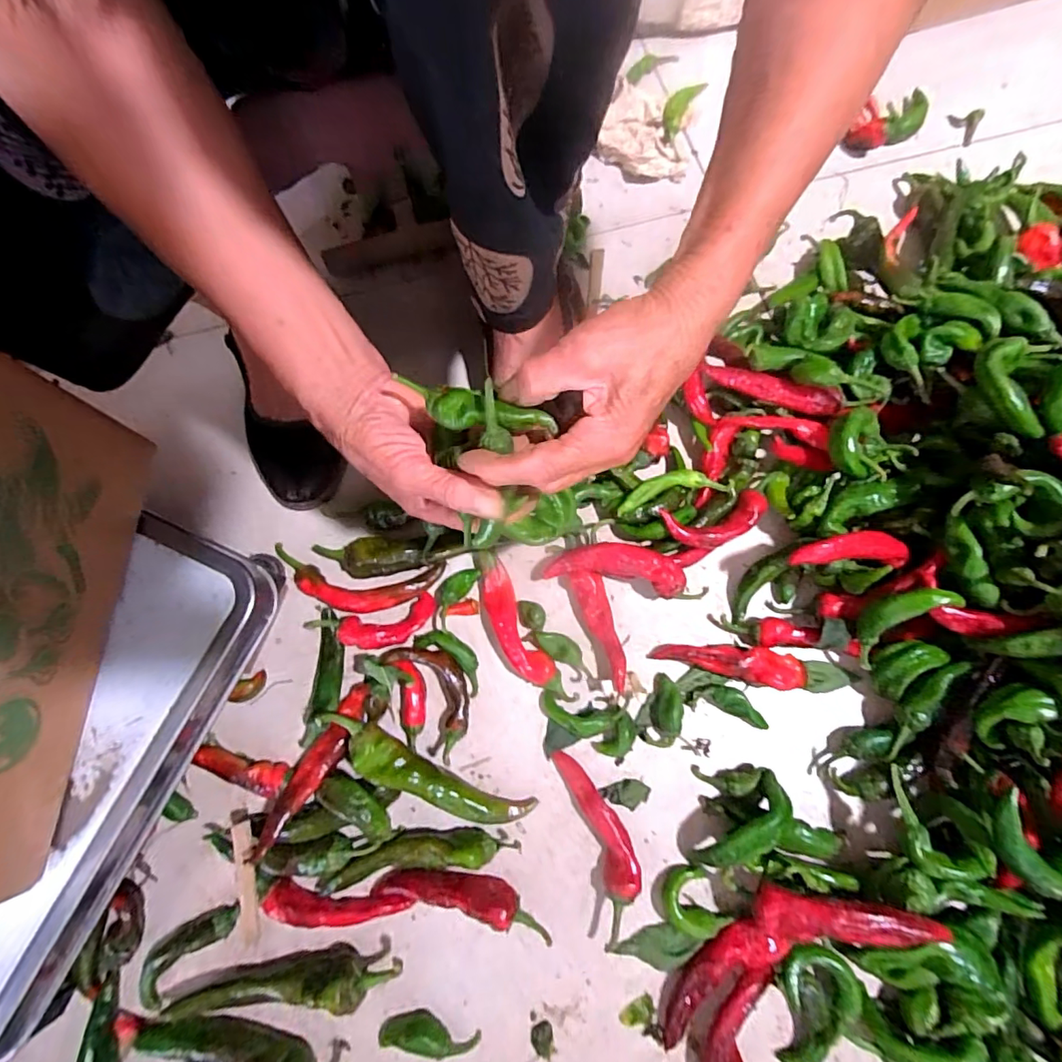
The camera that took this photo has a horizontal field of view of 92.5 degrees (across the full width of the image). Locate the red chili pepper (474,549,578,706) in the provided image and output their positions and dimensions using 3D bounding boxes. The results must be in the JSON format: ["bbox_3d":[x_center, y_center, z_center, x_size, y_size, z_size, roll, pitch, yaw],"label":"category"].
[{"bbox_3d":[-0.014,0.080,0.418,0.031,0.024,0.135,-28,75,-5],"label":"red chili pepper"}]

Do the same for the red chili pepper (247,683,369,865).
[{"bbox_3d":[-0.163,0.178,0.385,0.029,0.023,0.129,19,64,29],"label":"red chili pepper"}]

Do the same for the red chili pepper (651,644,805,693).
[{"bbox_3d":[0.155,0.102,0.404,0.109,0.030,0.027,13,75,6],"label":"red chili pepper"}]

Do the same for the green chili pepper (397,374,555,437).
[{"bbox_3d":[-0.030,-0.068,0.284,0.087,0.017,0.019,11,75,3],"label":"green chili pepper"}]

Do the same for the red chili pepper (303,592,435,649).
[{"bbox_3d":[-0.128,0.078,0.413,0.099,0.026,0.034,-16,74,-2],"label":"red chili pepper"}]

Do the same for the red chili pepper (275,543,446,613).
[{"bbox_3d":[-0.150,0.042,0.426,0.148,0.021,0.048,5,75,4],"label":"red chili pepper"}]

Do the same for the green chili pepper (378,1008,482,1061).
[{"bbox_3d":[-0.072,0.349,0.351,0.069,0.022,0.018,3,75,3],"label":"green chili pepper"}]

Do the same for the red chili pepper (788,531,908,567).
[{"bbox_3d":[0.240,0.015,0.382,0.091,0.027,0.023,-1,74,-11],"label":"red chili pepper"}]

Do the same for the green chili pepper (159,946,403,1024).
[{"bbox_3d":[-0.165,0.316,0.347,0.155,0.025,0.030,-12,74,-1],"label":"green chili pepper"}]

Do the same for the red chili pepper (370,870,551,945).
[{"bbox_3d":[-0.050,0.263,0.368,0.128,0.027,0.026,11,75,5],"label":"red chili pepper"}]

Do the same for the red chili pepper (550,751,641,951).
[{"bbox_3d":[0.052,0.227,0.377,0.035,0.022,0.127,-19,75,-3],"label":"red chili pepper"}]

